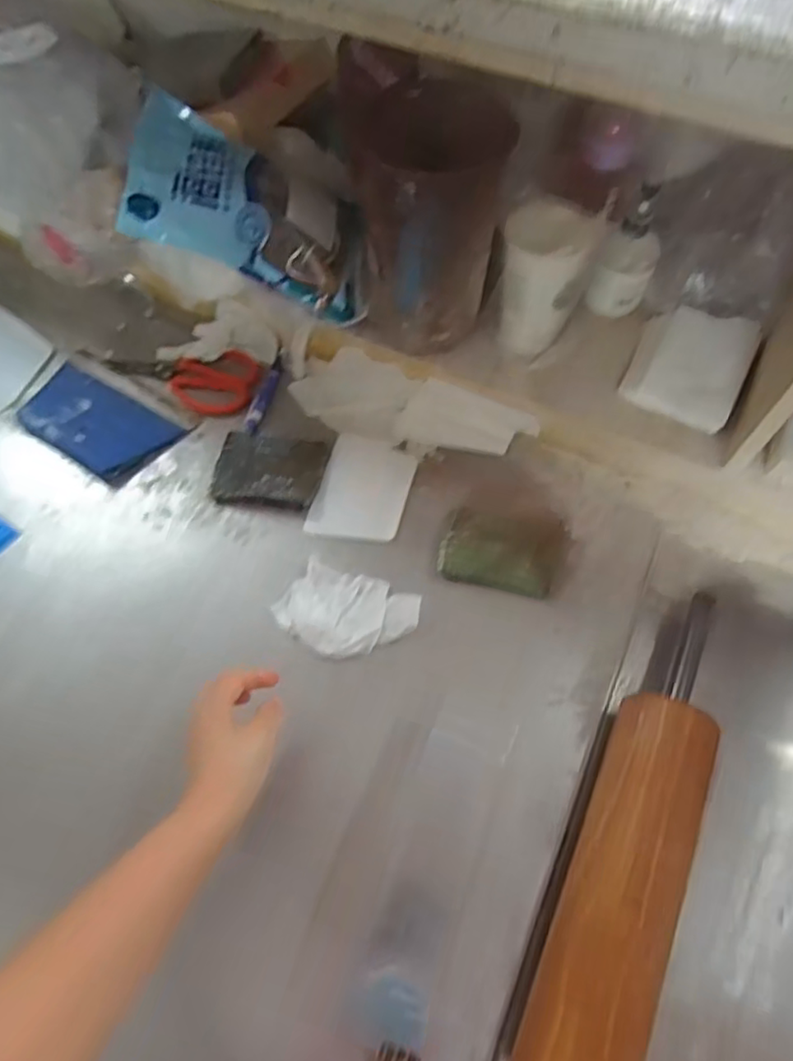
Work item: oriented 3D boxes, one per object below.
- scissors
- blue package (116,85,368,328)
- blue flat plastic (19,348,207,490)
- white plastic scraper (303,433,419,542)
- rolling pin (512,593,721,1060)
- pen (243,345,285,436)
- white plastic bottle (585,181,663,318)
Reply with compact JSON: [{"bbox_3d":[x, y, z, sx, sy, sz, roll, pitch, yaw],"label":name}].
[{"bbox_3d":[-0.264,-0.196,0.765,0.207,0.007,0.091,20,66,9],"label":"scissors"},{"bbox_3d":[-0.141,-0.340,0.691,0.275,0.079,0.185,10,61,-20],"label":"blue package"},{"bbox_3d":[-0.335,-0.131,0.720,0.180,0.013,0.117,30,68,13],"label":"blue flat plastic"},{"bbox_3d":[-0.035,-0.045,0.689,0.093,0.005,0.130,15,60,3],"label":"white plastic scraper"},{"bbox_3d":[0.170,0.272,0.487,0.085,0.075,0.522,23,66,10],"label":"rolling pin"},{"bbox_3d":[-0.153,-0.162,0.751,0.019,0.011,0.121,12,65,6],"label":"pen"},{"bbox_3d":[0.244,-0.288,0.670,0.061,0.132,0.049,20,64,10],"label":"white plastic bottle"}]

